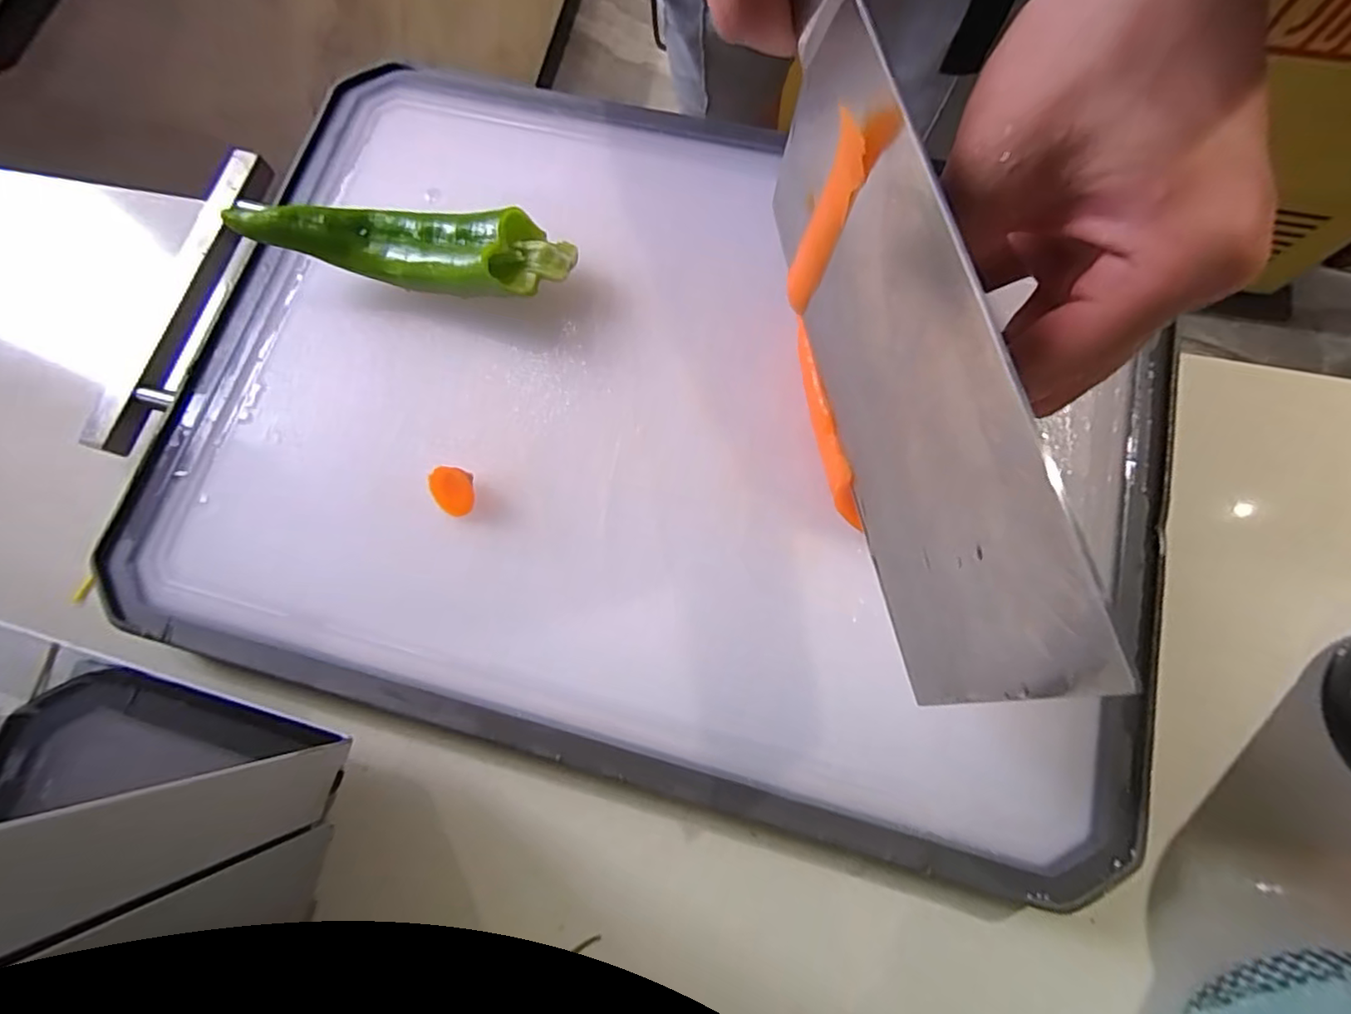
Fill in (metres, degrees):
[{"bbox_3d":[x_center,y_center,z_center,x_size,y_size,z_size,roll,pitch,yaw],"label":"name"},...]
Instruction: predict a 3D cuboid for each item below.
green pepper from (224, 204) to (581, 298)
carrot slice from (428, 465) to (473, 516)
[{"bbox_3d":[-0.102,-0.100,0.230,0.121,0.031,0.032,8,75,5],"label":"green pepper"},{"bbox_3d":[-0.082,-0.005,0.215,0.018,0.011,0.016,8,75,3],"label":"carrot slice"}]

